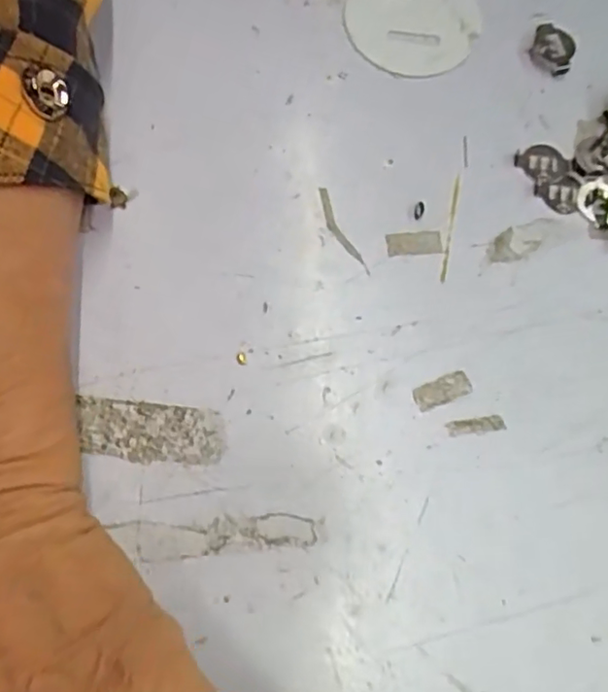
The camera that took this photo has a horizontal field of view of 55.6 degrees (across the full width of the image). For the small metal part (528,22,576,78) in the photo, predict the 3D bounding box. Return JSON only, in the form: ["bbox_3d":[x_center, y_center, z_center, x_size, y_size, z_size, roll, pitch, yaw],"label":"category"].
[{"bbox_3d":[0.098,-0.117,0.228,0.017,0.005,0.018,24,75,5],"label":"small metal part"}]

